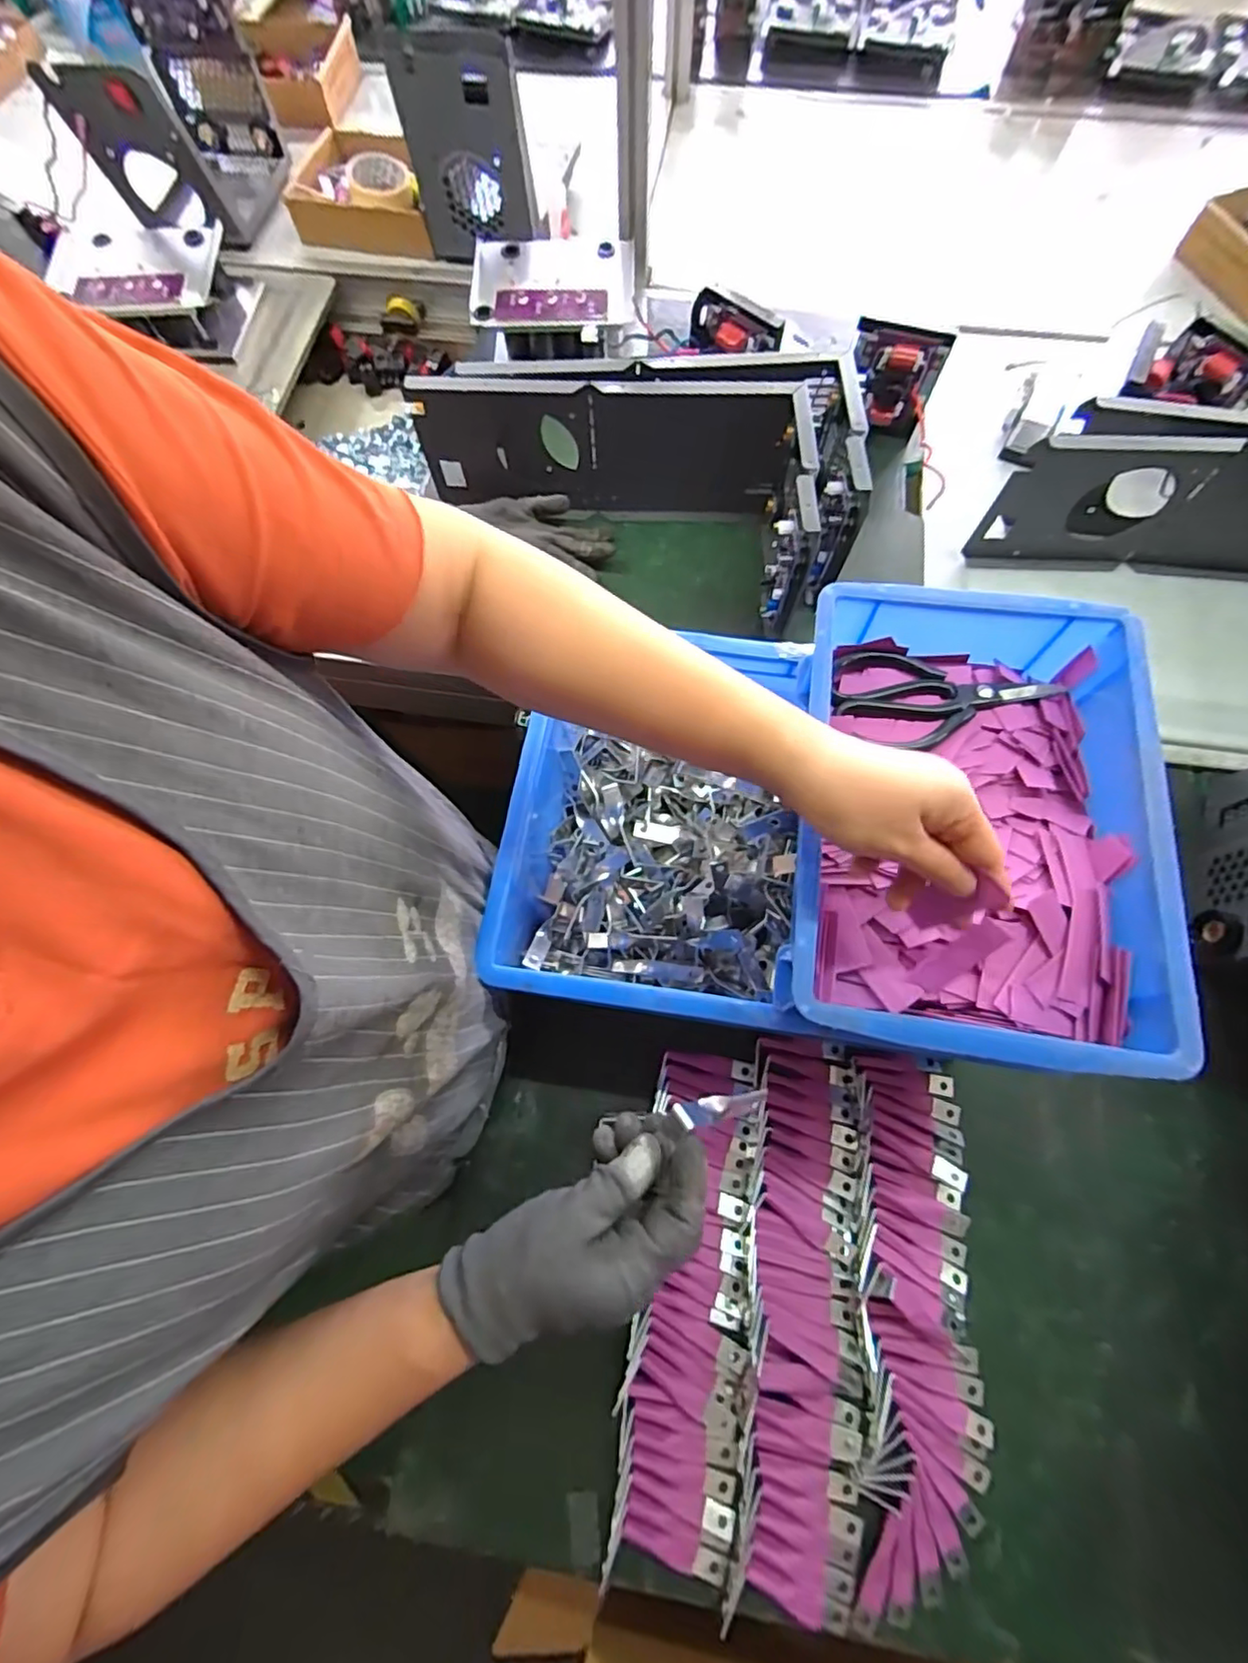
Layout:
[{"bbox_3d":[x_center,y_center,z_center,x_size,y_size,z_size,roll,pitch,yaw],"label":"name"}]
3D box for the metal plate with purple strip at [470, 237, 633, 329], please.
[{"bbox_3d":[-0.092,-0.684,0.764,0.204,0.033,0.167,2,71,2],"label":"metal plate with purple strip"}]

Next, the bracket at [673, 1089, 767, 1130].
[{"bbox_3d":[0.058,0.162,0.352,0.071,0.010,0.014,10,66,-35],"label":"bracket"}]

